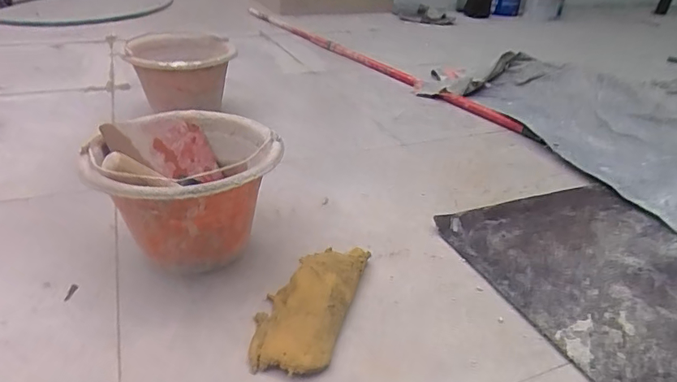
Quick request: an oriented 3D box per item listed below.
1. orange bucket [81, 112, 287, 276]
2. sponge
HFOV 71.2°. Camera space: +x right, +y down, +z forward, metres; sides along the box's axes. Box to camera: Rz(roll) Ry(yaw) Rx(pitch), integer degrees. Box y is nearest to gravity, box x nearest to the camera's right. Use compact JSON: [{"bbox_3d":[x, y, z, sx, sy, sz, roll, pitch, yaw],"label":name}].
[{"bbox_3d":[-0.203,0.009,0.650,0.228,0.176,0.225,2,30,-1],"label":"orange bucket"},{"bbox_3d":[-0.036,0.131,0.590,0.104,0.038,0.216,10,31,13],"label":"sponge"}]

